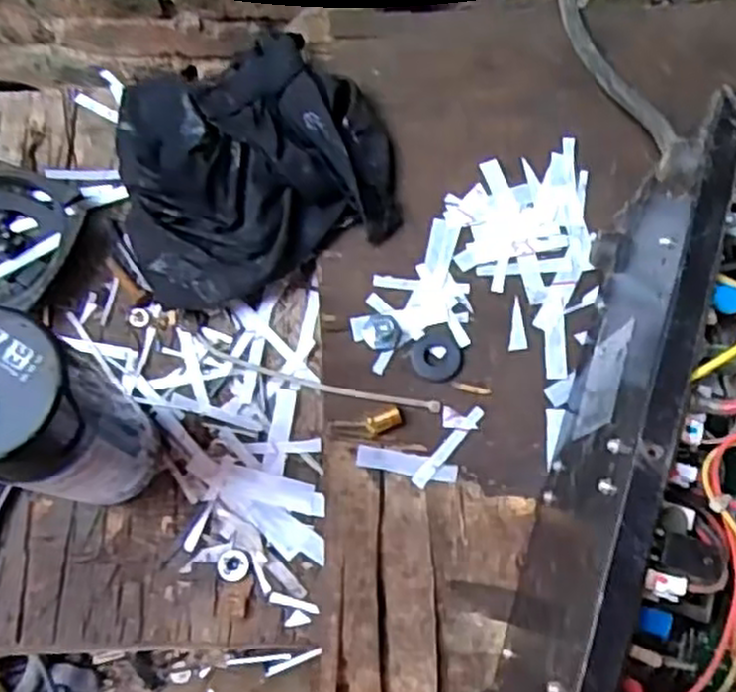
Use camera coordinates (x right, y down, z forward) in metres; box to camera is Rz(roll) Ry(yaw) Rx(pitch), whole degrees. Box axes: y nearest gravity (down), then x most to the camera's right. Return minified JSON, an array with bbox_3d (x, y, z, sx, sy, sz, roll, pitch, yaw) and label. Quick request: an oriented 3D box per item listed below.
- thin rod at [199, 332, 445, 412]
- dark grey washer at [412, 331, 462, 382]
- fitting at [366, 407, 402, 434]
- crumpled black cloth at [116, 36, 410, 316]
[{"bbox_3d":[-0.031,0.019,0.457,0.152,0.008,0.013,15,74,4],"label":"thin rod"},{"bbox_3d":[0.041,0.006,0.456,0.029,0.004,0.029,-1,74,-1],"label":"dark grey washer"},{"bbox_3d":[0.010,0.044,0.445,0.020,0.010,0.011,-21,75,-6],"label":"fitting"},{"bbox_3d":[-0.072,-0.112,0.474,0.167,0.051,0.140,-24,75,-7],"label":"crumpled black cloth"}]

